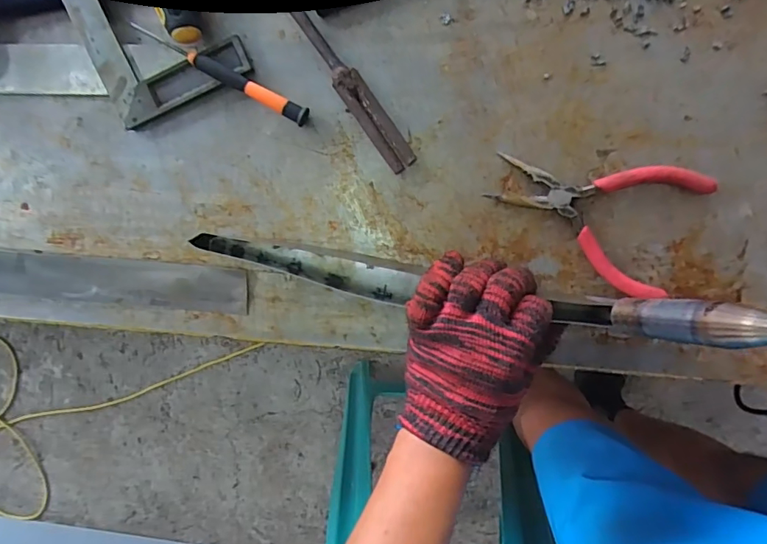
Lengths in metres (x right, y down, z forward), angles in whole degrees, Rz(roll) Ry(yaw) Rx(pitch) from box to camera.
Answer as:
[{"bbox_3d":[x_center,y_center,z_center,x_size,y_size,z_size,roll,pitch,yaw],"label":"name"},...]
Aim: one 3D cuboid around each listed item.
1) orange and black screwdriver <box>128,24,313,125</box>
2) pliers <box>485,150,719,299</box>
[{"bbox_3d":[-0.121,-0.149,0.382,0.138,0.020,0.012,29,98,2],"label":"orange and black screwdriver"},{"bbox_3d":[0.151,-0.044,0.370,0.143,0.012,0.091,19,98,4],"label":"pliers"}]

